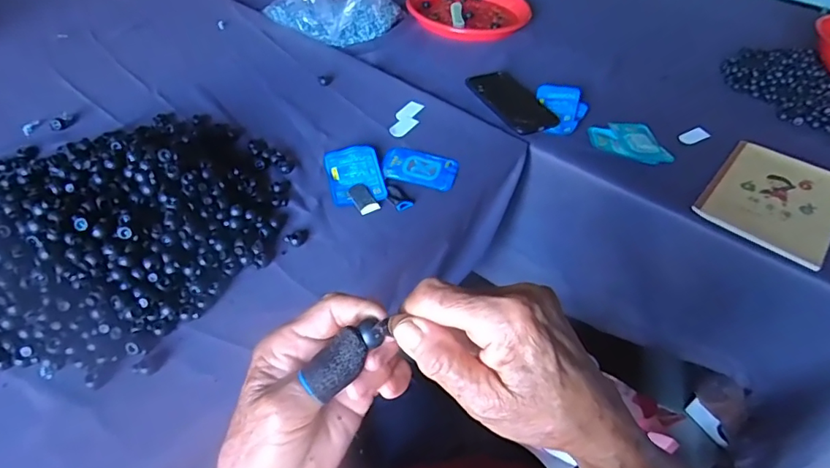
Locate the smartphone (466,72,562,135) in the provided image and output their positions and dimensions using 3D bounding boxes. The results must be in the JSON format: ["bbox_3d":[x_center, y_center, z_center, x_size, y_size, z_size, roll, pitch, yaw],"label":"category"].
[{"bbox_3d":[0.150,-0.202,0.782,0.090,0.010,0.157,-16,50,-20],"label":"smartphone"}]

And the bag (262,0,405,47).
[{"bbox_3d":[-0.145,-0.404,0.884,0.240,0.100,0.148,2,46,-4],"label":"bag"}]

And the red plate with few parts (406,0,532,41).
[{"bbox_3d":[0.094,-0.432,0.986,0.216,0.034,0.198,34,52,25],"label":"red plate with few parts"}]

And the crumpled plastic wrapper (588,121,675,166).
[{"bbox_3d":[0.306,-0.130,0.732,0.112,0.024,0.078,21,48,14],"label":"crumpled plastic wrapper"}]

